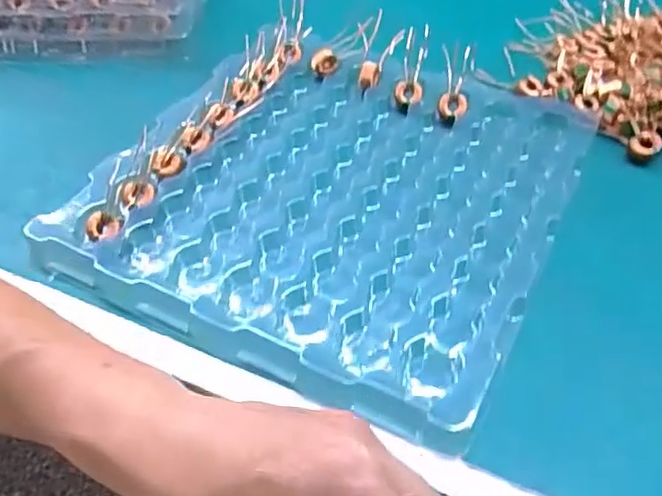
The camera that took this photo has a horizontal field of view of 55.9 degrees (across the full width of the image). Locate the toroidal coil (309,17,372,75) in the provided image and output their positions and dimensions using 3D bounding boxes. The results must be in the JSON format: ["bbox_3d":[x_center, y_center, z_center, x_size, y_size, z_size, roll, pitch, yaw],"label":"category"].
[{"bbox_3d":[0.009,-0.166,0.513,0.060,0.014,0.029,-44,59,-3],"label":"toroidal coil"}]

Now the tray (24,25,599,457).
[{"bbox_3d":[0.004,-0.045,0.417,0.278,0.017,0.287,23,54,18],"label":"tray"}]

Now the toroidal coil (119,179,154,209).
[{"bbox_3d":[-0.128,-0.036,0.410,0.021,0.007,0.022,0,50,0],"label":"toroidal coil"}]

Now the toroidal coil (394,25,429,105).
[{"bbox_3d":[0.065,-0.144,0.490,0.020,0.010,0.066,11,82,9],"label":"toroidal coil"}]

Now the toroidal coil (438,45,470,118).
[{"bbox_3d":[0.095,-0.129,0.483,0.022,0.015,0.065,5,65,5],"label":"toroidal coil"}]

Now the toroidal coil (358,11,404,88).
[{"bbox_3d":[0.035,-0.158,0.500,0.035,0.026,0.061,13,71,11],"label":"toroidal coil"}]

